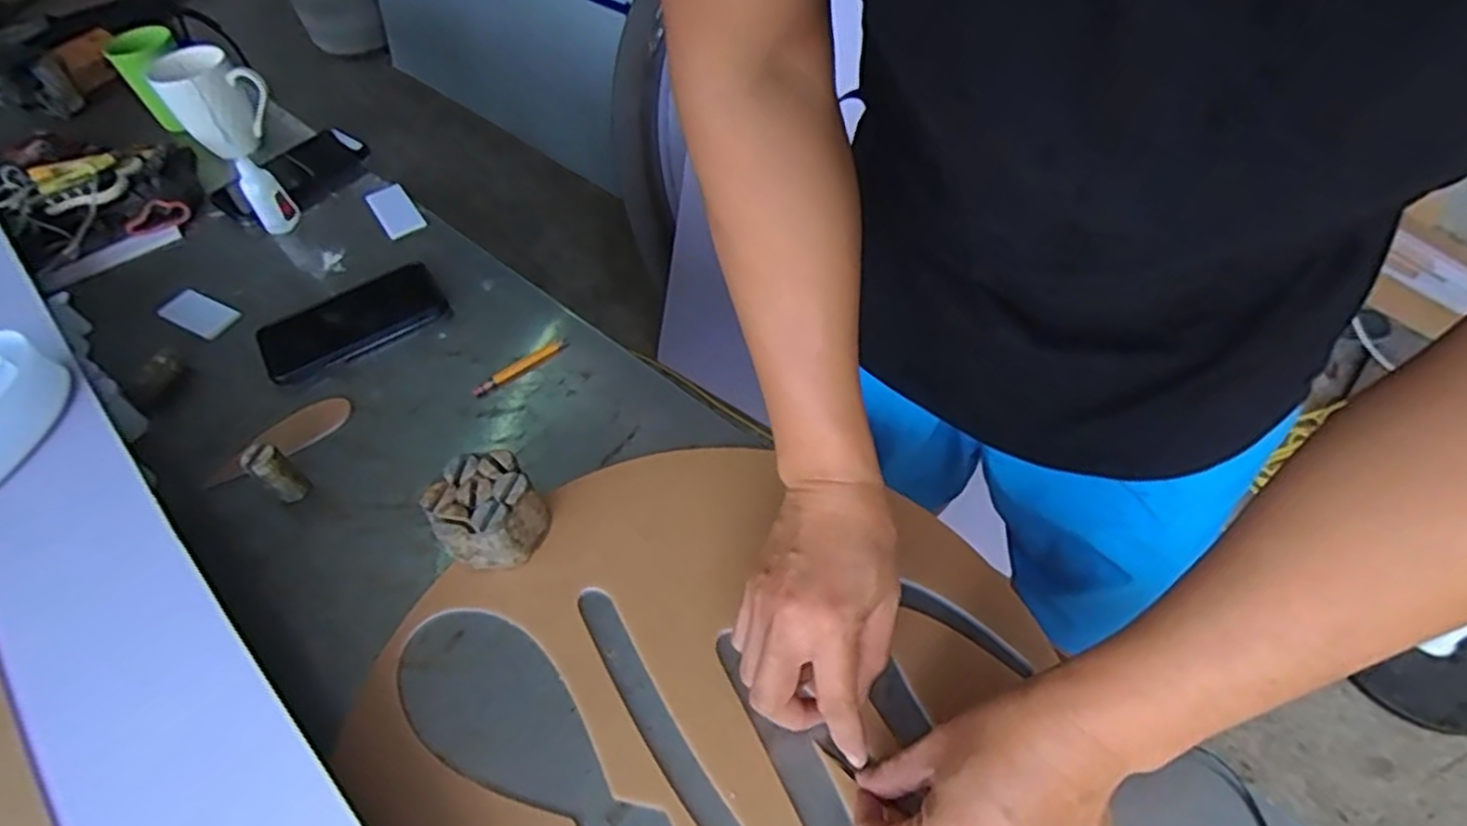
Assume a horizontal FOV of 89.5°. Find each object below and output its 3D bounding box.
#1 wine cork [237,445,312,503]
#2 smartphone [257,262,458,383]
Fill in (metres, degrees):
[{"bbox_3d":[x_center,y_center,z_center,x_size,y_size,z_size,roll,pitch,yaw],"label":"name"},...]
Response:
[{"bbox_3d":[-0.351,0.047,0.567,0.019,0.059,0.025,33,62,27],"label":"wine cork"},{"bbox_3d":[-0.356,-0.086,0.694,0.161,0.013,0.091,-31,56,-18],"label":"smartphone"}]

